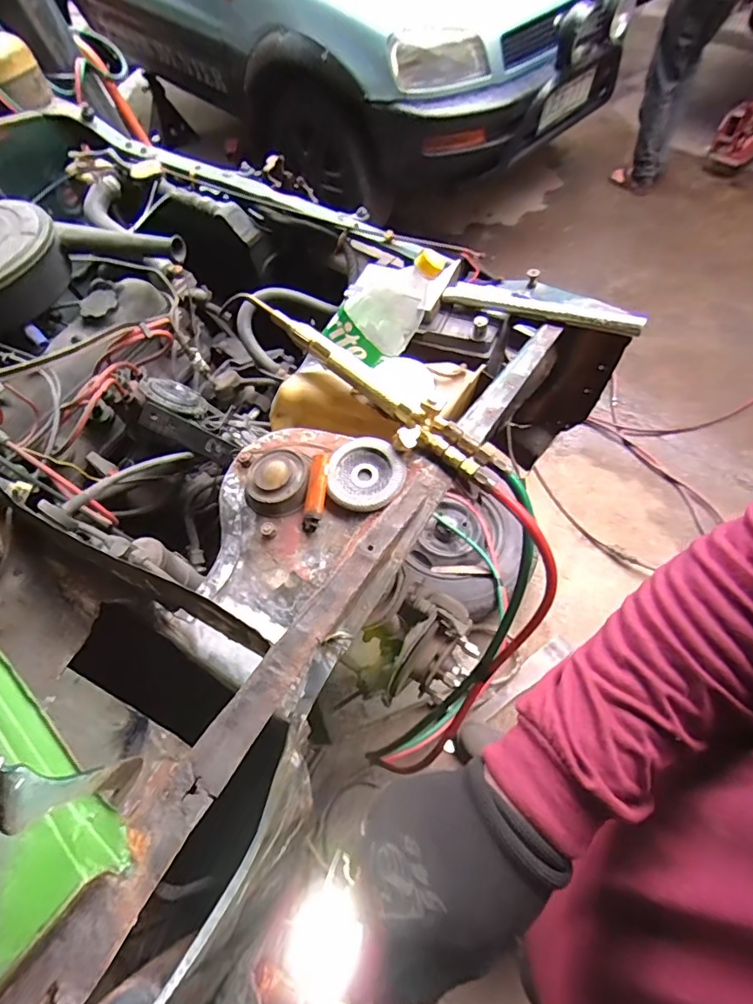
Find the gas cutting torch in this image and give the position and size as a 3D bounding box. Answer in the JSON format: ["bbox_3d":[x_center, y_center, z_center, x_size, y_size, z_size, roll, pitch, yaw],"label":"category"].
[{"bbox_3d":[-0.020,-0.130,0.563,0.370,0.049,0.063,34,64,22],"label":"gas cutting torch"}]

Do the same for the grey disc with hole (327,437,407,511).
[{"bbox_3d":[-0.012,-0.029,0.526,0.077,0.017,0.080,19,59,14],"label":"grey disc with hole"}]

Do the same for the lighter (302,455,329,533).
[{"bbox_3d":[-0.061,-0.009,0.517,0.020,0.013,0.078,6,81,6],"label":"lighter"}]

